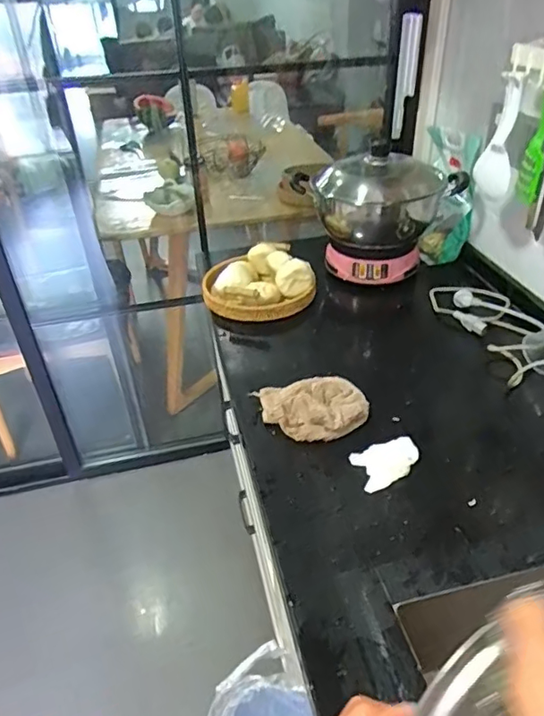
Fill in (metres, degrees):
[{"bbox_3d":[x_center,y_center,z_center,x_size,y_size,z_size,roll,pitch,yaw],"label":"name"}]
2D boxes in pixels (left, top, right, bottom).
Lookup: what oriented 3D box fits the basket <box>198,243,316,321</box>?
[{"bbox_3d":[-0.034,-0.155,1.075,0.187,0.080,0.184,-20,40,-23],"label":"basket"}]

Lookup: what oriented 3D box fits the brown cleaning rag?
[{"bbox_3d":[0.061,0.076,0.809,0.157,0.055,0.108,-3,36,-2],"label":"brown cleaning rag"}]

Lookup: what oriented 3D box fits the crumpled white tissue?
[{"bbox_3d":[0.157,0.141,0.727,0.090,0.023,0.055,-14,38,-15],"label":"crumpled white tissue"}]

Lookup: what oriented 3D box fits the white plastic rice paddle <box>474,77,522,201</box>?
[{"bbox_3d":[0.363,-0.346,0.856,0.031,0.180,0.059,-15,38,-17],"label":"white plastic rice paddle"}]

